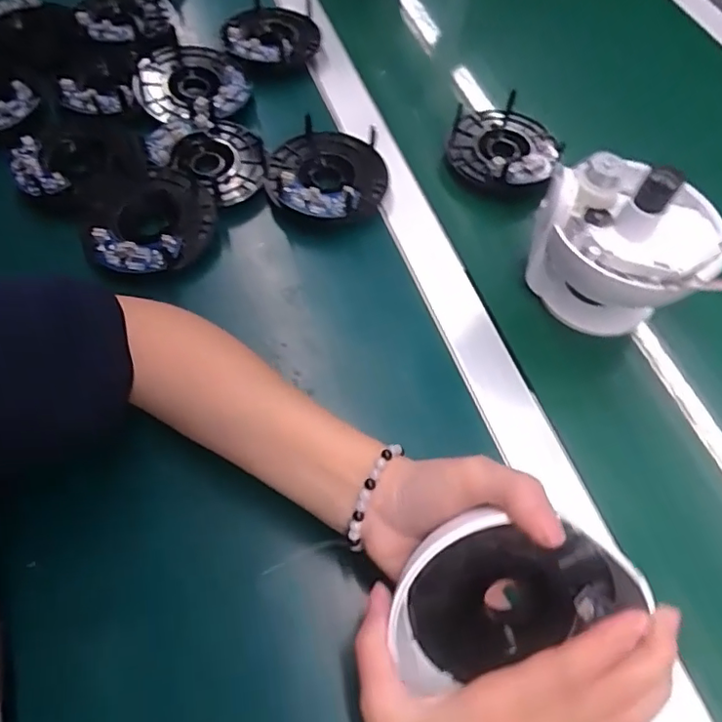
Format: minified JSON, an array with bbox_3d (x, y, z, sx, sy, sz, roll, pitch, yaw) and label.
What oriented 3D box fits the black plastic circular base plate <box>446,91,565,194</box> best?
[{"bbox_3d":[0.130,-0.196,0.505,0.098,0.028,0.096,0,60,0],"label":"black plastic circular base plate"}]

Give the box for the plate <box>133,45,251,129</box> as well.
[{"bbox_3d":[-0.160,-0.259,0.523,0.106,0.019,0.094,28,63,15],"label":"plate"}]

